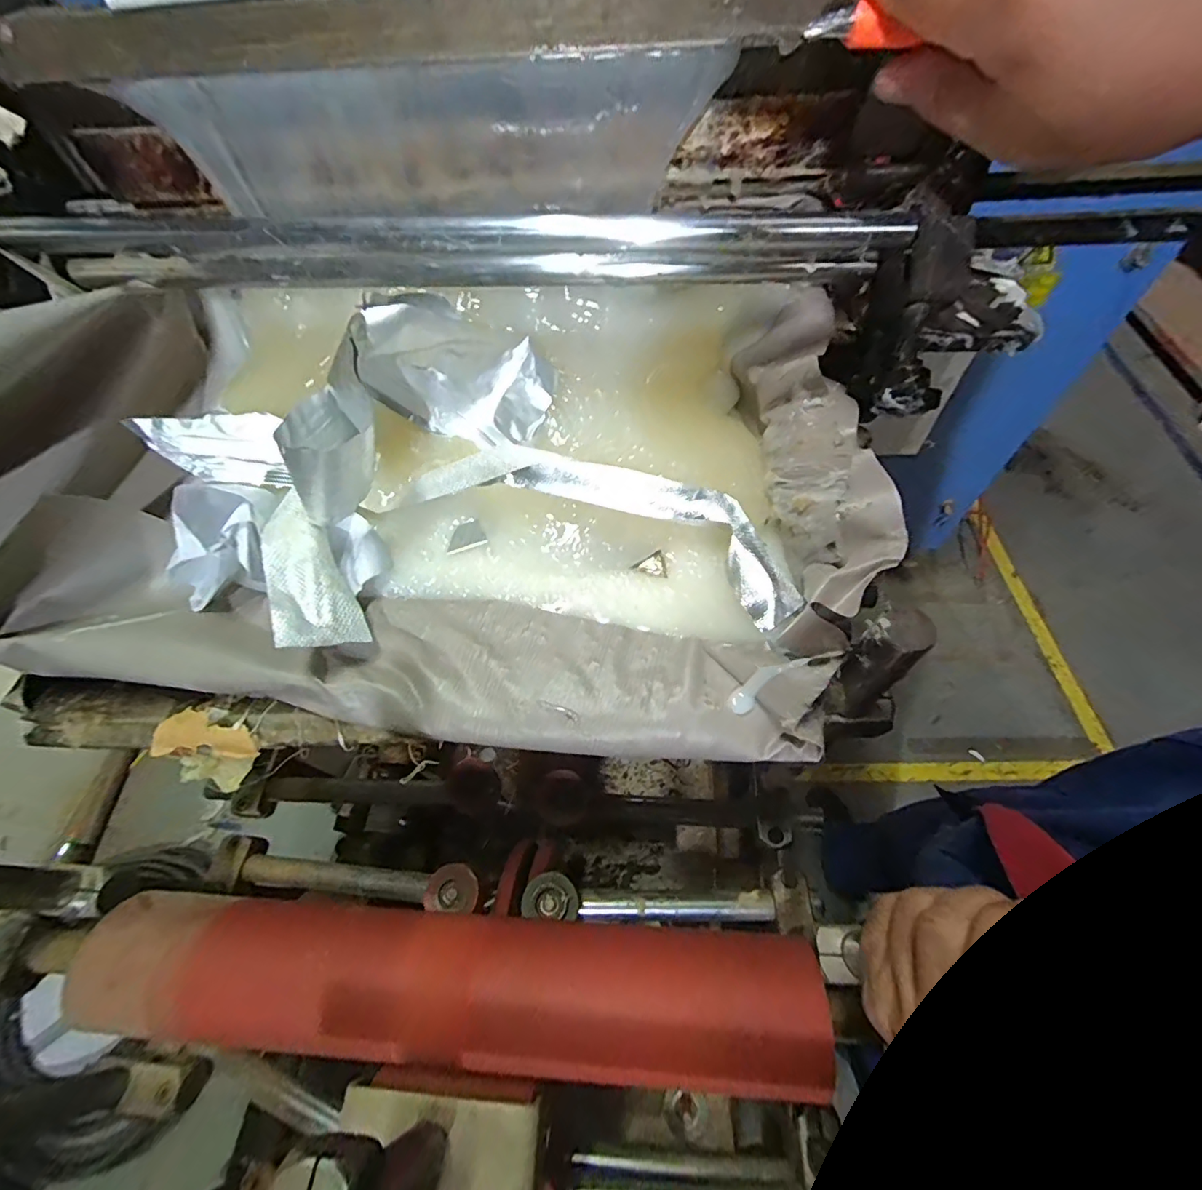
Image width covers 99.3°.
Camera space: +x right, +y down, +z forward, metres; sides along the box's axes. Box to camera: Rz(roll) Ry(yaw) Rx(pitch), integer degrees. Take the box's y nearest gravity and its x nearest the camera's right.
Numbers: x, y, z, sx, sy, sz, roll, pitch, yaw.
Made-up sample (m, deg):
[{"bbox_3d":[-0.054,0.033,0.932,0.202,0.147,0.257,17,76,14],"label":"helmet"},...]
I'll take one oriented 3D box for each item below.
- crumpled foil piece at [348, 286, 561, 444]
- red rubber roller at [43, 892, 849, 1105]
[{"bbox_3d":[-0.086,-0.132,0.305,0.110,0.090,0.031,-2,58,2],"label":"crumpled foil piece"},{"bbox_3d":[-0.115,0.255,0.336,0.504,0.065,0.076,0,58,7],"label":"red rubber roller"}]

